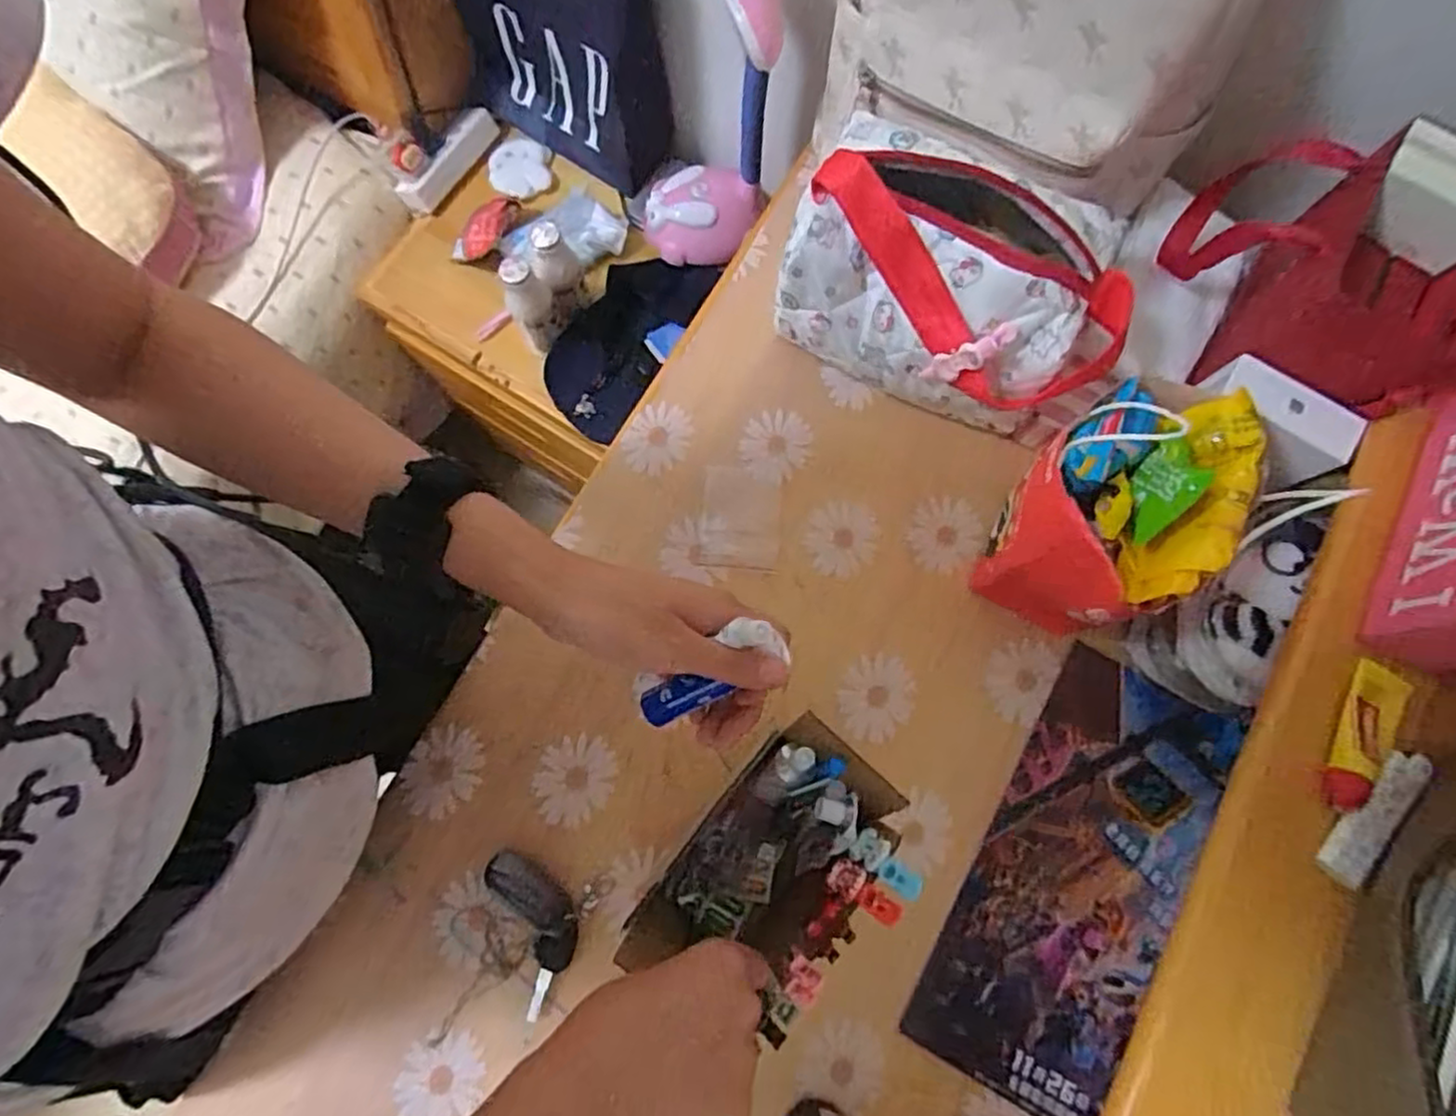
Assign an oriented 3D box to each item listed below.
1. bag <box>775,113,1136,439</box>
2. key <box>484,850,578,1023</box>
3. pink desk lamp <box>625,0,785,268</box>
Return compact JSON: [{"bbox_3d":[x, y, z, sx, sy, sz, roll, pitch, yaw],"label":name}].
[{"bbox_3d":[0.147,-0.174,0.479,0.206,0.144,0.113,32,79,7],"label":"bag"},{"bbox_3d":[-0.126,0.241,0.464,0.045,0.013,0.098,-25,78,-6],"label":"key"},{"bbox_3d":[-0.036,-0.450,0.687,0.152,0.366,0.179,8,77,2],"label":"pink desk lamp"}]

